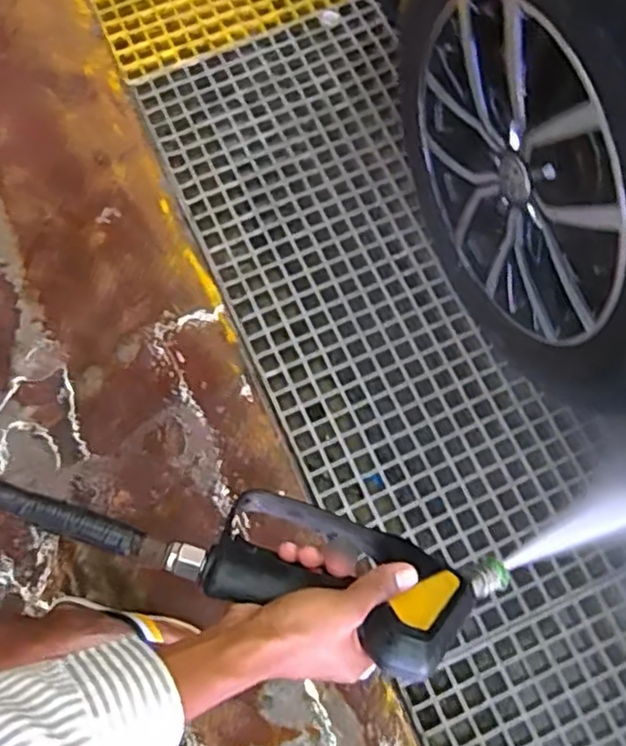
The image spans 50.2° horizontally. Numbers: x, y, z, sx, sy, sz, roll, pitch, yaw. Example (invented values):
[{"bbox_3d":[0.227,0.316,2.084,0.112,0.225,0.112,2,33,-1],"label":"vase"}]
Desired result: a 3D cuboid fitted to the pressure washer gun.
[{"bbox_3d":[0.027,0.153,0.499,0.243,0.138,0.042,20,111,4],"label":"pressure washer gun"}]

